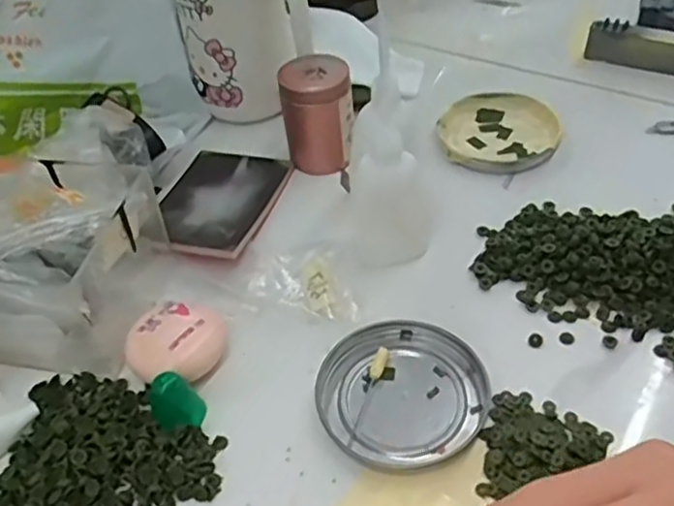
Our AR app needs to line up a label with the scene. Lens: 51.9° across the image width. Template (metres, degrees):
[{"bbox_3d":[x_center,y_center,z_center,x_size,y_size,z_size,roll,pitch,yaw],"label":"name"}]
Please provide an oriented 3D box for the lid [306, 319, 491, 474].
[{"bbox_3d":[0.030,0.066,0.330,0.079,0.009,0.074,-2,47,2],"label":"lid"}]

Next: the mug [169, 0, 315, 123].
[{"bbox_3d":[-0.068,-0.162,0.466,0.081,0.129,0.077,-16,46,-10],"label":"mug"}]

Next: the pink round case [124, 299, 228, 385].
[{"bbox_3d":[-0.080,0.045,0.347,0.047,0.019,0.039,-9,47,-5],"label":"pink round case"}]

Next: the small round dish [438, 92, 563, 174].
[{"bbox_3d":[0.108,-0.082,0.466,0.077,0.012,0.074,-2,47,2],"label":"small round dish"}]

